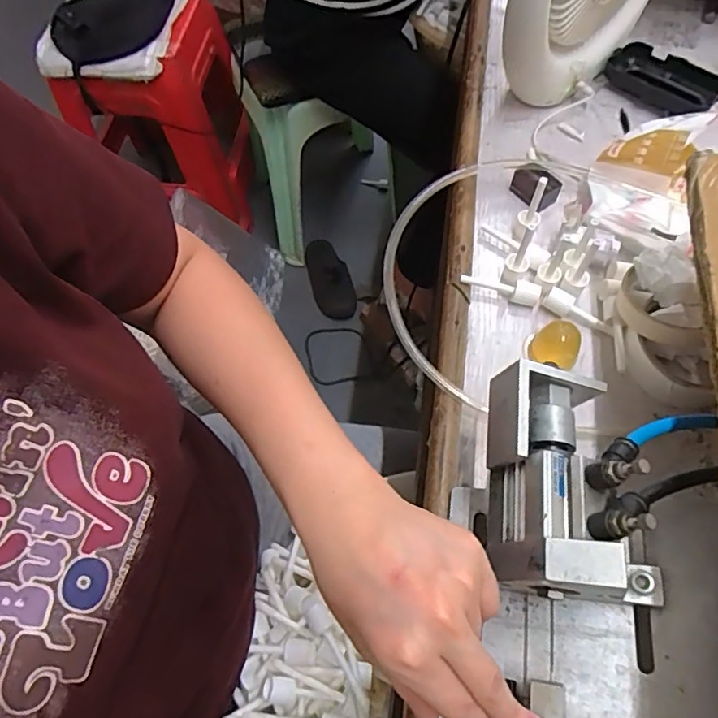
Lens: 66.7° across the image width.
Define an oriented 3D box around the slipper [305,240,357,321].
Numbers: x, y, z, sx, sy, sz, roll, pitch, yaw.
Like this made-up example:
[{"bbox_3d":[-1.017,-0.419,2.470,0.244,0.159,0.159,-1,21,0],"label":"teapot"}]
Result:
[{"bbox_3d":[-0.070,-0.194,1.285,0.091,0.044,0.216,-16,63,-5],"label":"slipper"}]

